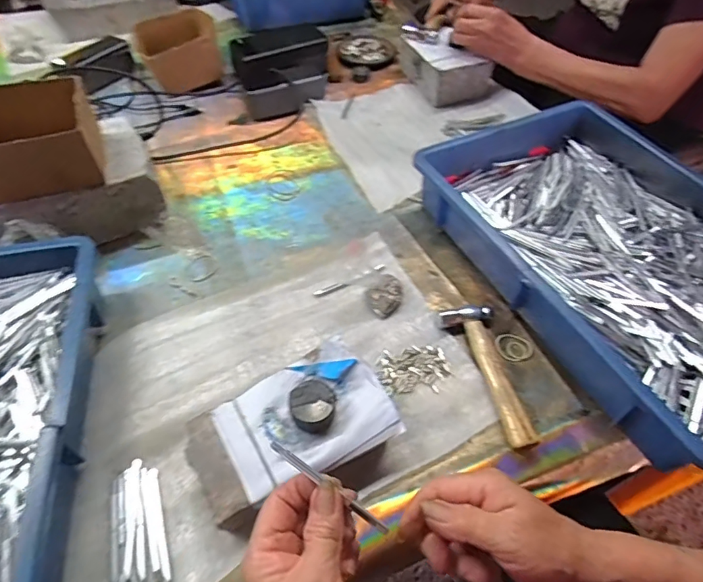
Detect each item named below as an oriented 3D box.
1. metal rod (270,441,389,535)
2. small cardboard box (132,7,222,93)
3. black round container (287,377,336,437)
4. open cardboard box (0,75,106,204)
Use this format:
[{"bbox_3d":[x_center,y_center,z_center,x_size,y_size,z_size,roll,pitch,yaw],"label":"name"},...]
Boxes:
[{"bbox_3d":[-0.013,0.121,0.283,0.089,0.004,0.006,38,58,-1],"label":"metal rod"},{"bbox_3d":[-0.297,-0.421,0.804,0.134,0.088,0.134,-23,55,-17],"label":"small cardboard box"},{"bbox_3d":[-0.033,0.097,0.391,0.038,0.023,0.038,0,52,0],"label":"black round container"},{"bbox_3d":[-0.365,-0.165,0.506,0.155,0.074,0.111,-16,53,-12],"label":"open cardboard box"}]

